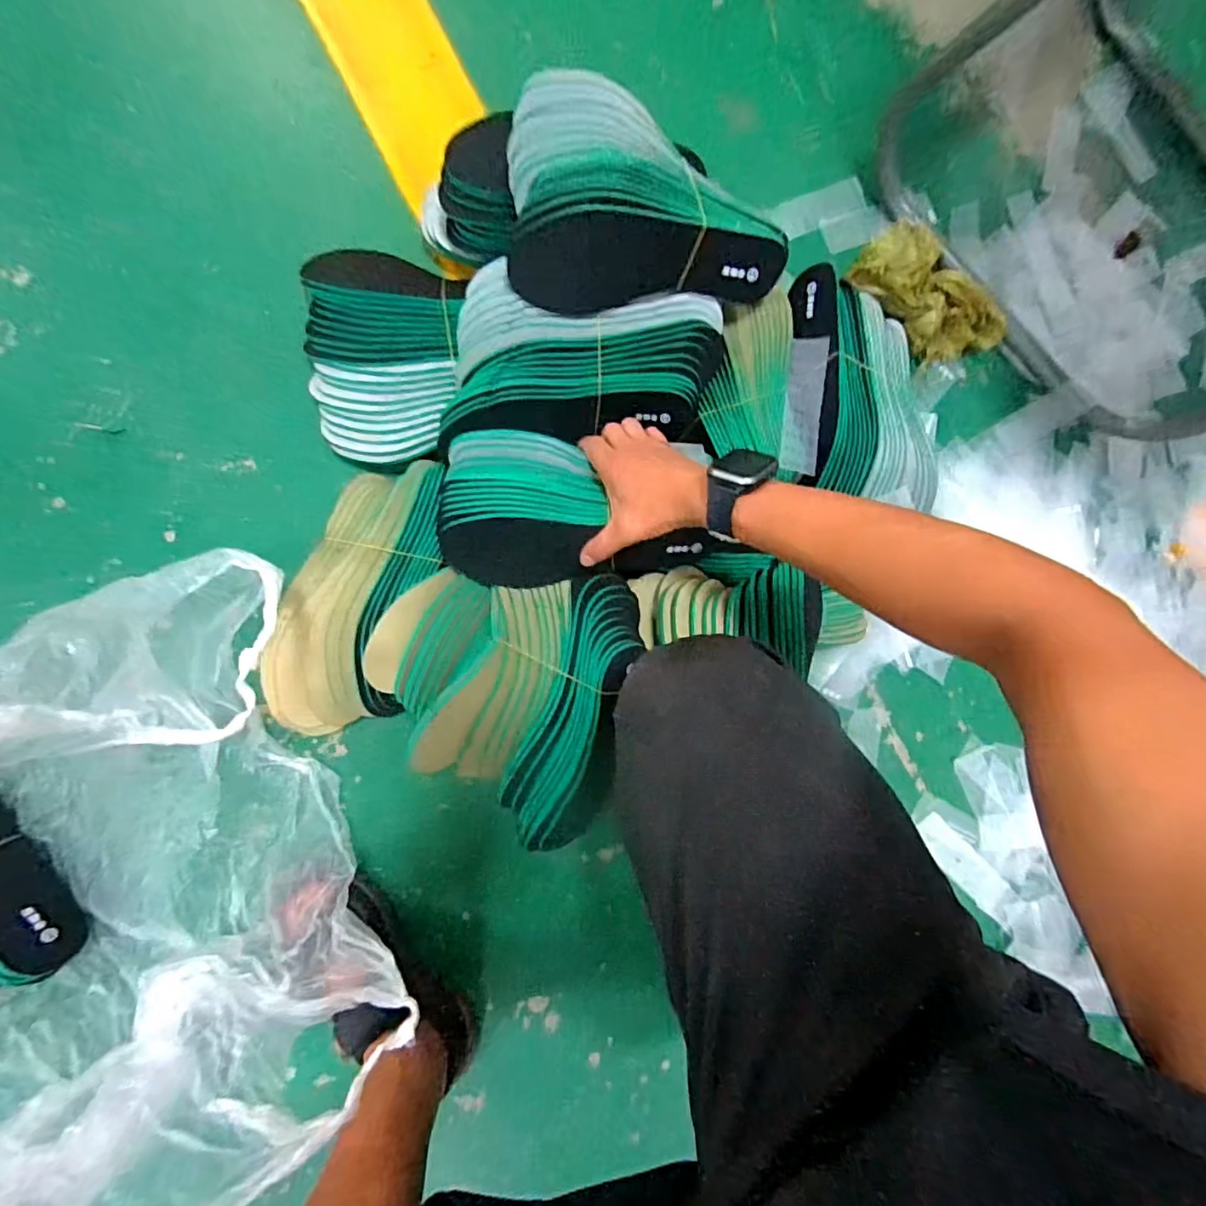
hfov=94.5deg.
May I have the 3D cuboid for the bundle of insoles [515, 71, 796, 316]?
[{"bbox_3d":[0.035,-0.377,0.531,0.269,0.091,0.180,-12,90,-9],"label":"bundle of insoles"}]

